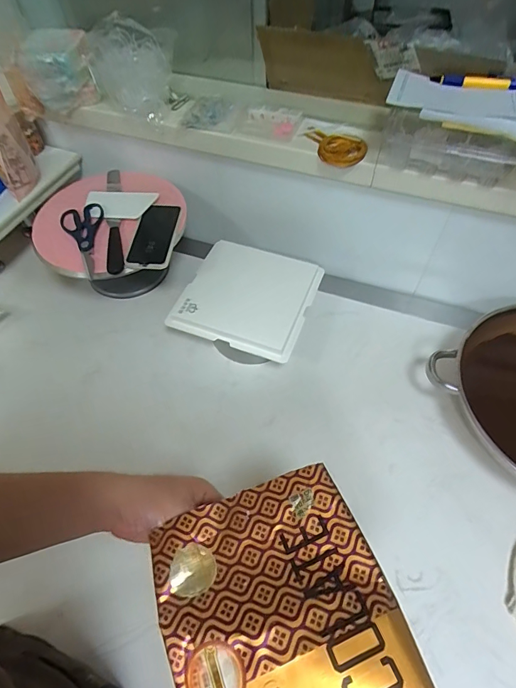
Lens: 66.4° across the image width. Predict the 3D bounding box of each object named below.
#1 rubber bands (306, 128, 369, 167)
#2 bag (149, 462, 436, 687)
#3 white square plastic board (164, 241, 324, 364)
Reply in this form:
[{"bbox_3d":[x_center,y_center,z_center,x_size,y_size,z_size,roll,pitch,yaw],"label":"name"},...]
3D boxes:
[{"bbox_3d":[0.132,-0.343,0.690,0.115,0.023,0.064,21,58,15],"label":"rubber bands"},{"bbox_3d":[0.030,0.245,0.299,0.171,0.053,0.265,-19,57,-11],"label":"bag"},{"bbox_3d":[-0.023,-0.094,0.771,0.246,0.032,0.232,16,57,13],"label":"white square plastic board"}]

